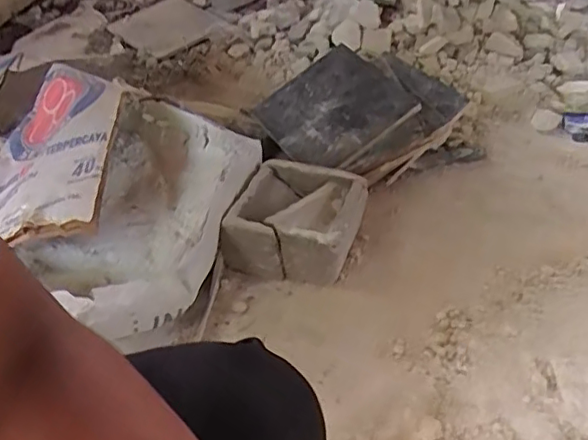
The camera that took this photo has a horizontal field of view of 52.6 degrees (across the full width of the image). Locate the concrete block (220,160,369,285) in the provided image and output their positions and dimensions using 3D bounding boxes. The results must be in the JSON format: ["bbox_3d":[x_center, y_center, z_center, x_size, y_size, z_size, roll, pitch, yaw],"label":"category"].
[{"bbox_3d":[0.007,0.003,1.028,0.203,0.103,0.203,16,46,12],"label":"concrete block"}]

